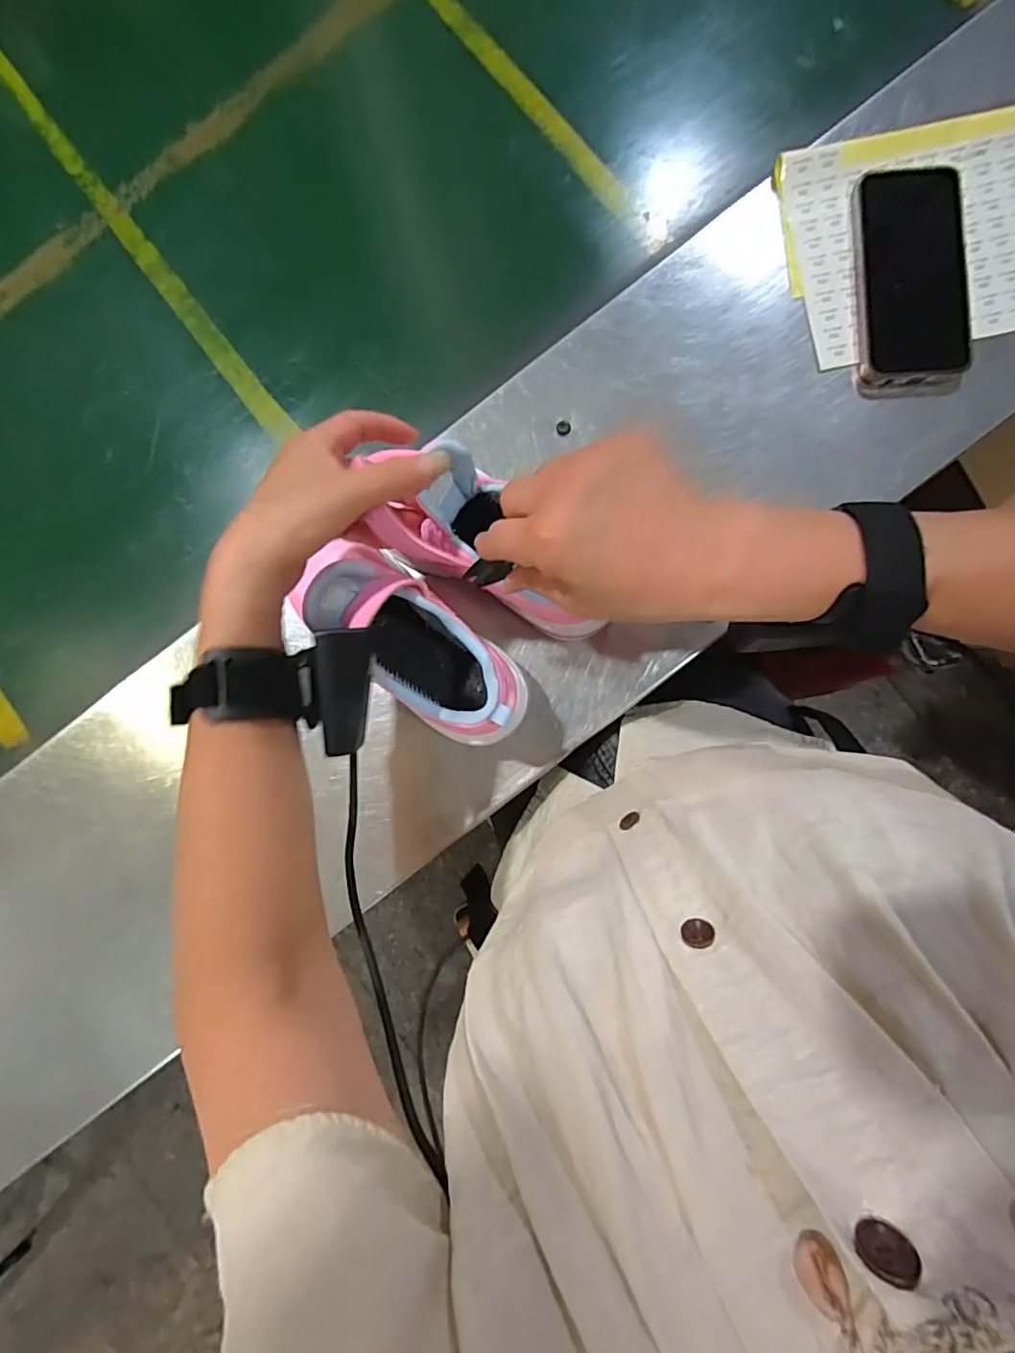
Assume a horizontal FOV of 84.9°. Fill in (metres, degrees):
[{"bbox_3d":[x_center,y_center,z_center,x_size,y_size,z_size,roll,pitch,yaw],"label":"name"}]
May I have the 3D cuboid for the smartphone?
[{"bbox_3d":[0.308,-0.306,0.422,0.078,0.013,0.161,-3,87,3],"label":"smartphone"}]

